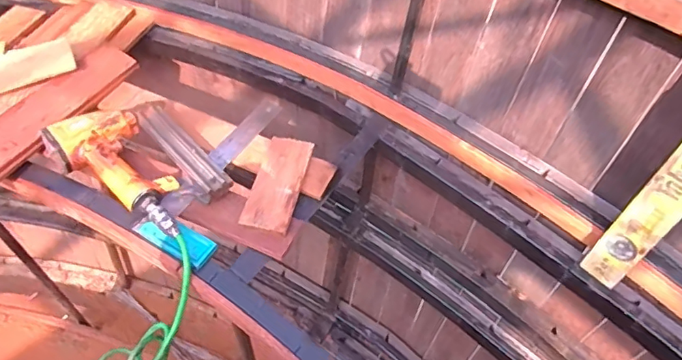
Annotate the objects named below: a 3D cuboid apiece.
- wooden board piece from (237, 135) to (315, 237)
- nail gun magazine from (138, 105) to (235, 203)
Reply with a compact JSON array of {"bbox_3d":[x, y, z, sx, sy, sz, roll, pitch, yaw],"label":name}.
[{"bbox_3d":[-0.089,0.002,0.724,0.065,0.012,0.160,11,52,6],"label":"wooden board piece"},{"bbox_3d":[-0.231,-0.047,0.738,0.047,0.021,0.202,-33,60,-25],"label":"nail gun magazine"}]

